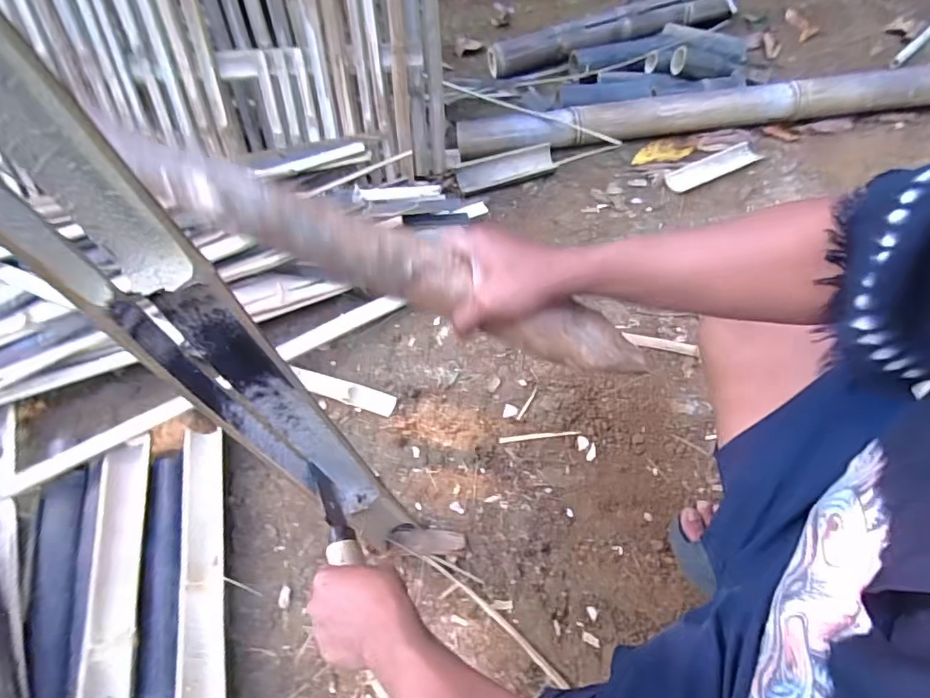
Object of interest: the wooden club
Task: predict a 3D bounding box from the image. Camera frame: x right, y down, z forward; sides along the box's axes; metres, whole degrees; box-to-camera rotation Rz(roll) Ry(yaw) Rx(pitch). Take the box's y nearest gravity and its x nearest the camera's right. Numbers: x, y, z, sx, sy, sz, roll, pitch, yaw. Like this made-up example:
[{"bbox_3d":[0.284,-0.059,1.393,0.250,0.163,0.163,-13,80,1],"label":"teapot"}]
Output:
[{"bbox_3d":[-0.054,-0.075,0.457,0.457,0.046,0.060,22,60,-7],"label":"wooden club"}]

